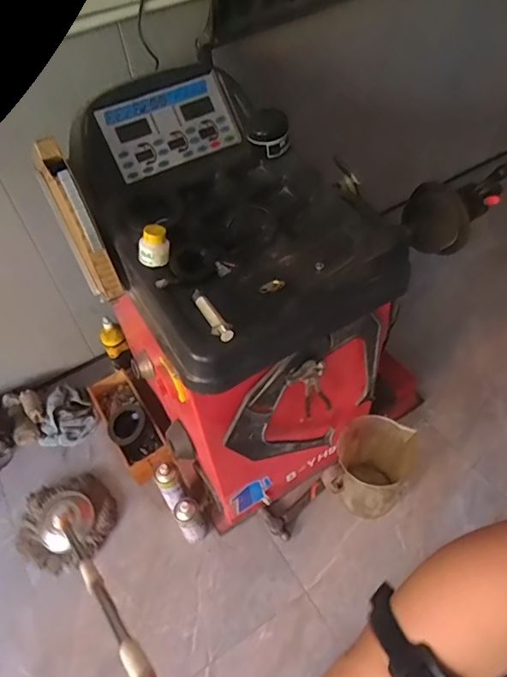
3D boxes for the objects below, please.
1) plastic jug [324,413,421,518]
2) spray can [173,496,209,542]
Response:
[{"bbox_3d":[0.300,0.359,1.296,0.184,0.229,0.220,26,57,23],"label":"plastic jug"},{"bbox_3d":[-0.165,0.475,1.295,0.067,0.168,0.061,-2,48,2],"label":"spray can"}]

